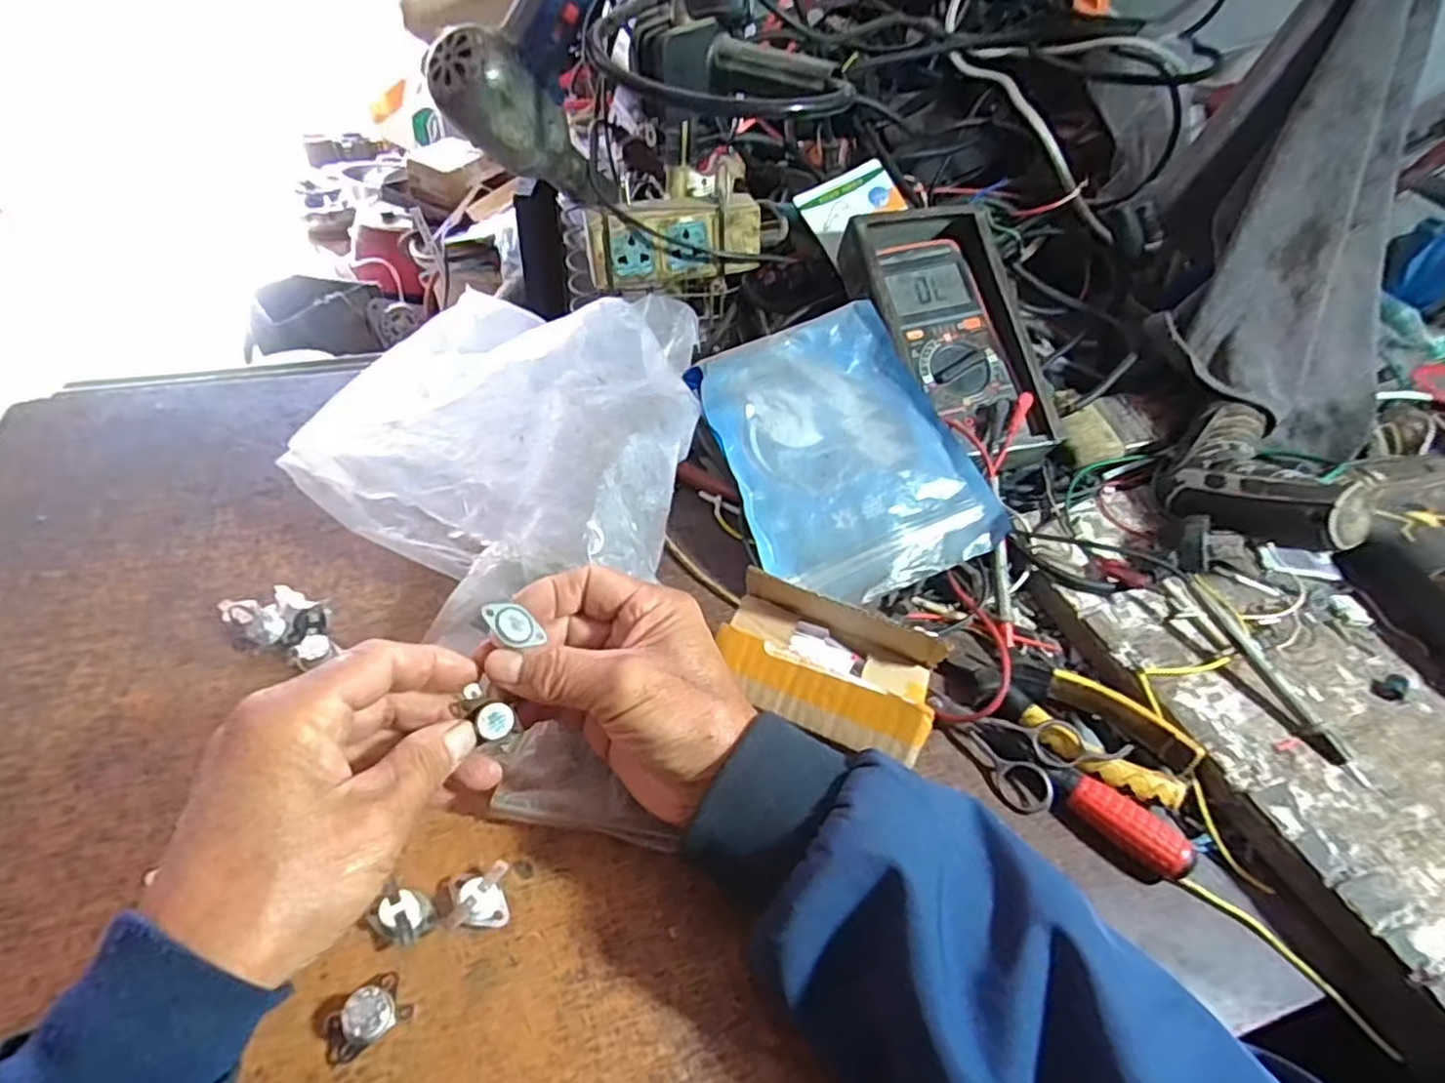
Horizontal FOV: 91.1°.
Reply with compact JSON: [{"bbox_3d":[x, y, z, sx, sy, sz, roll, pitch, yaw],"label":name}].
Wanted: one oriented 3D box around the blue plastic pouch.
[{"bbox_3d":[0.078,-0.057,0.472,0.145,0.023,0.194,-23,70,-4],"label":"blue plastic pouch"}]

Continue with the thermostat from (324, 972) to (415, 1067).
[{"bbox_3d":[-0.142,0.187,0.278,0.030,0.014,0.018,-31,55,-30],"label":"thermostat"}]

